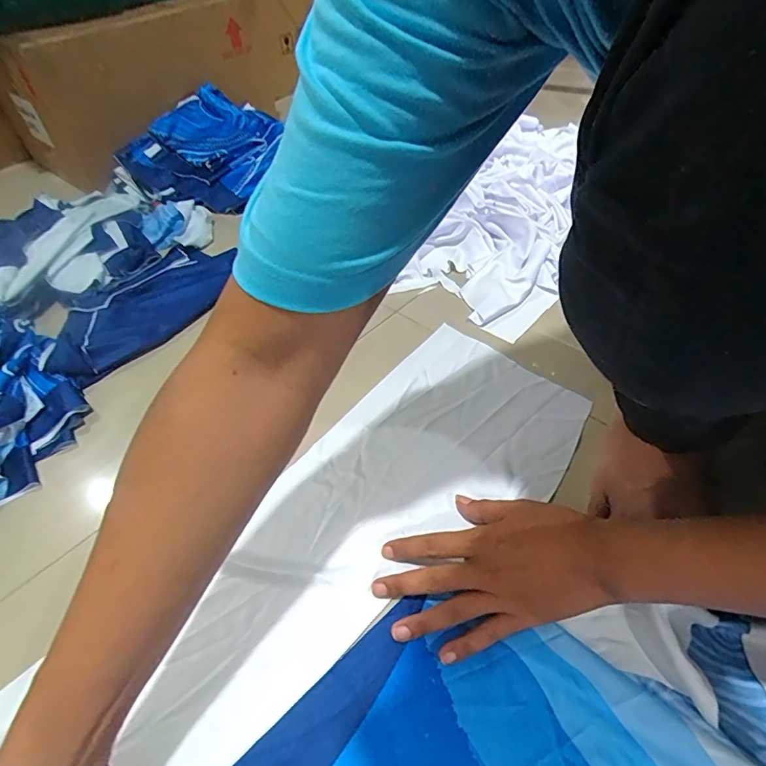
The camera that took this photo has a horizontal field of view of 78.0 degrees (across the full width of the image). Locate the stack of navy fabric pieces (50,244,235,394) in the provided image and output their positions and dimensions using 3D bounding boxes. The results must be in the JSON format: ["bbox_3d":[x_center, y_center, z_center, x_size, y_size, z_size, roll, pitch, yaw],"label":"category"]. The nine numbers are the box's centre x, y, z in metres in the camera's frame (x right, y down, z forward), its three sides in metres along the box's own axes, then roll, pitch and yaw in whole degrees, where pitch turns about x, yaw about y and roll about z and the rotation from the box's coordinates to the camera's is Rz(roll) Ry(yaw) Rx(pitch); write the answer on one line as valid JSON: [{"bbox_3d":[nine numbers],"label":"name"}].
[{"bbox_3d":[-0.358,-0.120,0.703,0.162,0.035,0.297,27,54,27],"label":"stack of navy fabric pieces"}]

